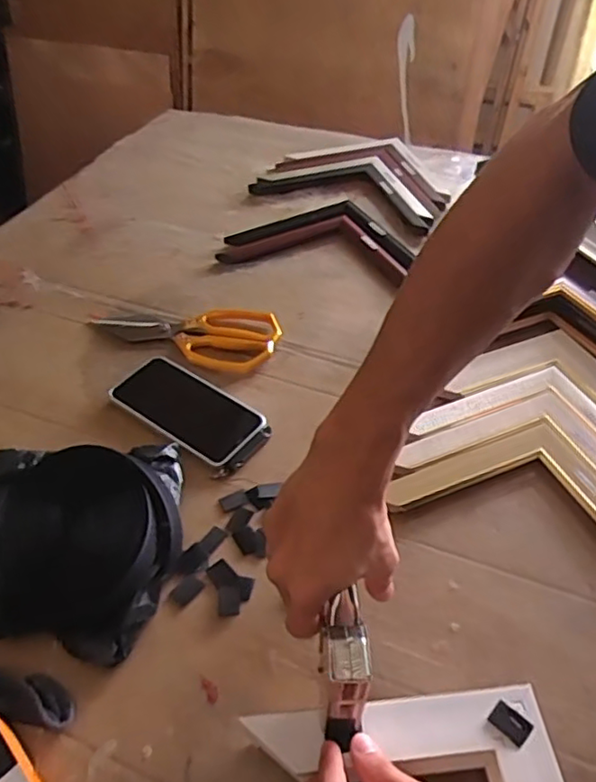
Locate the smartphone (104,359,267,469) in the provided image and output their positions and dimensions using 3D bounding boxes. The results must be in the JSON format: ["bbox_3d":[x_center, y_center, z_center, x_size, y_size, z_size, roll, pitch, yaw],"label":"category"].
[{"bbox_3d":[-0.114,0.017,0.626,0.160,0.013,0.074,29,55,27],"label":"smartphone"}]

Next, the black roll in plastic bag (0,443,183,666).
[{"bbox_3d":[-0.204,0.121,0.505,0.208,0.057,0.193,-5,47,-2],"label":"black roll in plastic bag"}]

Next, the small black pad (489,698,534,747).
[{"bbox_3d":[0.138,0.215,0.398,0.025,0.004,0.018,34,57,30],"label":"small black pad"}]

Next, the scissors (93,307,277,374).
[{"bbox_3d":[-0.132,-0.075,0.721,0.224,0.016,0.106,13,49,14],"label":"scissors"}]

